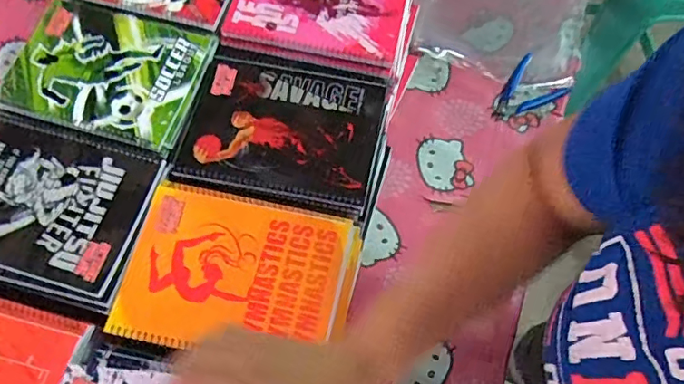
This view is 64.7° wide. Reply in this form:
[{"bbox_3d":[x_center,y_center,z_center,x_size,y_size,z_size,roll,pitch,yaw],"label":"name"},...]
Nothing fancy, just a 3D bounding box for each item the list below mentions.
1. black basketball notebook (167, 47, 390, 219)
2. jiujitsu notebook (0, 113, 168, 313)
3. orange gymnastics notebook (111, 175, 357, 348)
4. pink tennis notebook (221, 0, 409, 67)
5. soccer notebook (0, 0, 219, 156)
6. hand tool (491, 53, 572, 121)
[{"bbox_3d":[-0.060,-0.075,0.573,0.198,0.008,0.171,13,68,4],"label":"black basketball notebook"},{"bbox_3d":[-0.294,0.011,0.529,0.201,0.010,0.161,14,68,4],"label":"jiujitsu notebook"},{"bbox_3d":[-0.097,0.078,0.519,0.209,0.020,0.151,11,68,3],"label":"orange gymnastics notebook"},{"bbox_3d":[-0.026,-0.225,0.635,0.198,0.014,0.145,12,68,4],"label":"pink tennis notebook"},{"bbox_3d":[-0.259,-0.135,0.598,0.204,0.009,0.158,16,68,5],"label":"soccer notebook"},{"bbox_3d":[0.259,-0.145,0.785,0.114,0.016,0.084,-33,72,-14],"label":"hand tool"}]

